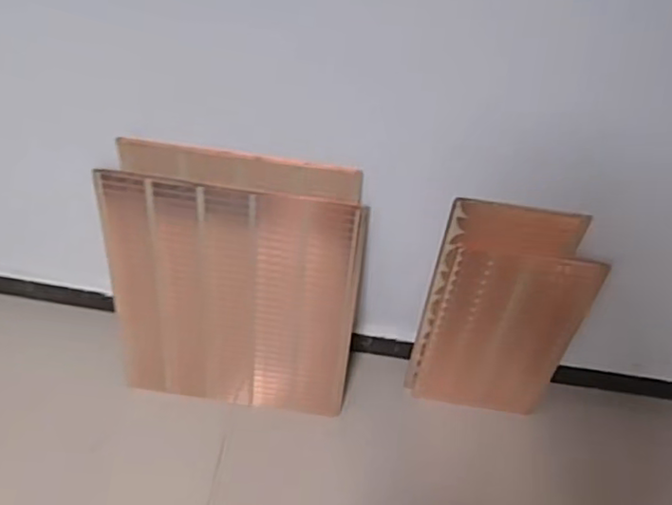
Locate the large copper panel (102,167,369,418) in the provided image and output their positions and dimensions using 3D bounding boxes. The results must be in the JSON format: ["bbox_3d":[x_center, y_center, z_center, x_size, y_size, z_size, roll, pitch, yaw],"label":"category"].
[{"bbox_3d":[-0.199,0.109,1.236,0.473,0.543,0.026,5,33,0],"label":"large copper panel"}]

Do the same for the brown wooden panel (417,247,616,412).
[{"bbox_3d":[0.333,0.170,1.258,0.269,0.464,0.022,13,41,5],"label":"brown wooden panel"}]

